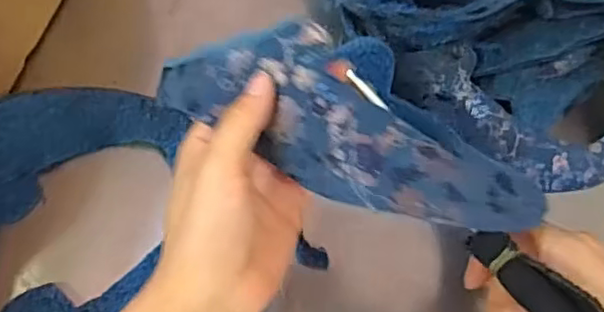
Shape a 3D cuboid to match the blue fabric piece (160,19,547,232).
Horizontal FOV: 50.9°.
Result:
[{"bbox_3d":[0.022,-0.014,0.304,0.187,0.039,0.062,27,60,13],"label":"blue fabric piece"}]

